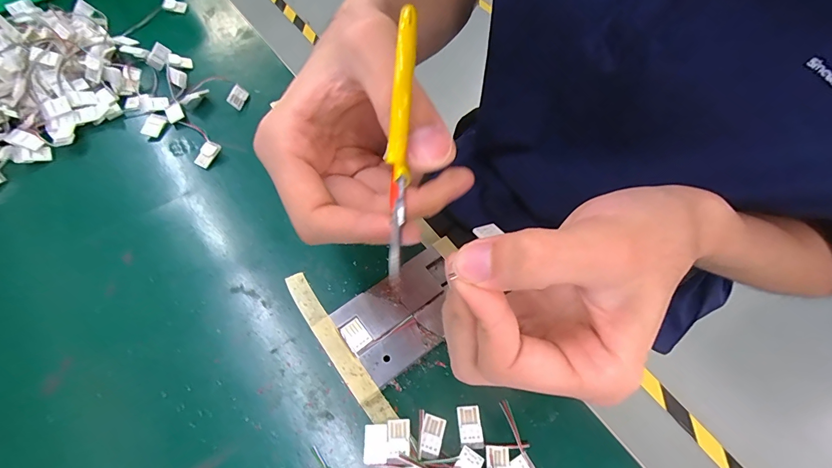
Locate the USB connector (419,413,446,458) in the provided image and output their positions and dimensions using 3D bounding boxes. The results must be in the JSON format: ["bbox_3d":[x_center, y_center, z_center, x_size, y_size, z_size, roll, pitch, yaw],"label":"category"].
[{"bbox_3d":[0.008,0.102,0.194,0.011,0.004,0.019,16,60,7],"label":"USB connector"}]

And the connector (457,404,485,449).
[{"bbox_3d":[0.028,0.099,0.196,0.012,0.004,0.020,-3,60,-4],"label":"connector"}]

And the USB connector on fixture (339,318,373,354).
[{"bbox_3d":[-0.033,0.055,0.211,0.012,0.004,0.016,-33,66,-19],"label":"USB connector on fixture"}]

